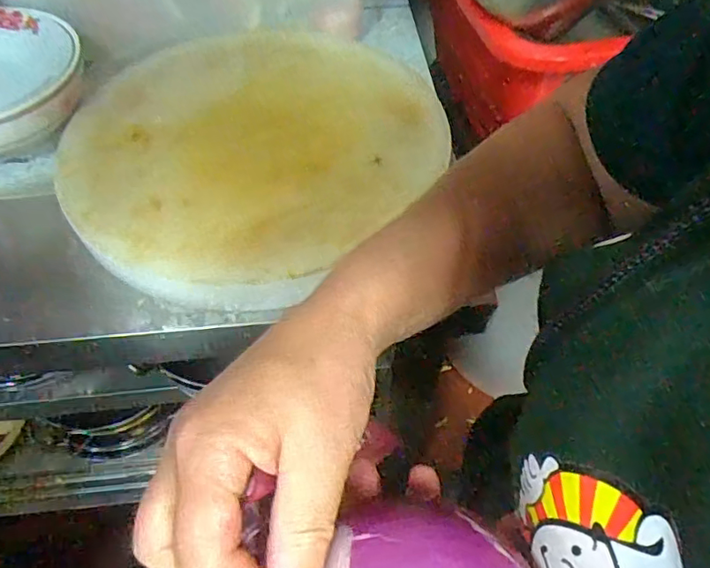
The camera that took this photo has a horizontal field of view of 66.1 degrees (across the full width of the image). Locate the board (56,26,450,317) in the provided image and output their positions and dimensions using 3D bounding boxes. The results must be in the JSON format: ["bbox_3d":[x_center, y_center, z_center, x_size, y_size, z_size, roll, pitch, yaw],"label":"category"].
[{"bbox_3d":[-0.086,-0.143,0.552,0.327,0.042,0.391,39,64,19],"label":"board"}]

